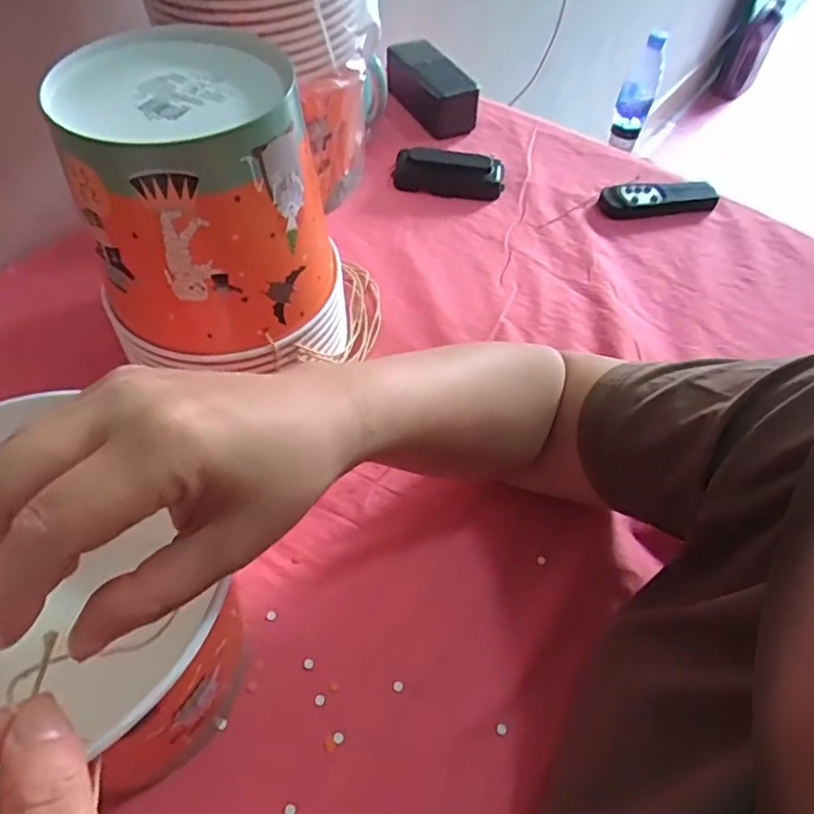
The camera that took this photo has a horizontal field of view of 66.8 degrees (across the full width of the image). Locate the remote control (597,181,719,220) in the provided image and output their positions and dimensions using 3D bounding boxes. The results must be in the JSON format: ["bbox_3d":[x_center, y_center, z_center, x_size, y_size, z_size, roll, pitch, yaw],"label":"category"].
[{"bbox_3d":[0.245,-0.201,0.601,0.113,0.018,0.039,-1,53,-3],"label":"remote control"}]

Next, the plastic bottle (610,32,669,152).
[{"bbox_3d":[0.442,-0.600,1.185,0.065,0.209,0.068,19,55,12],"label":"plastic bottle"}]

